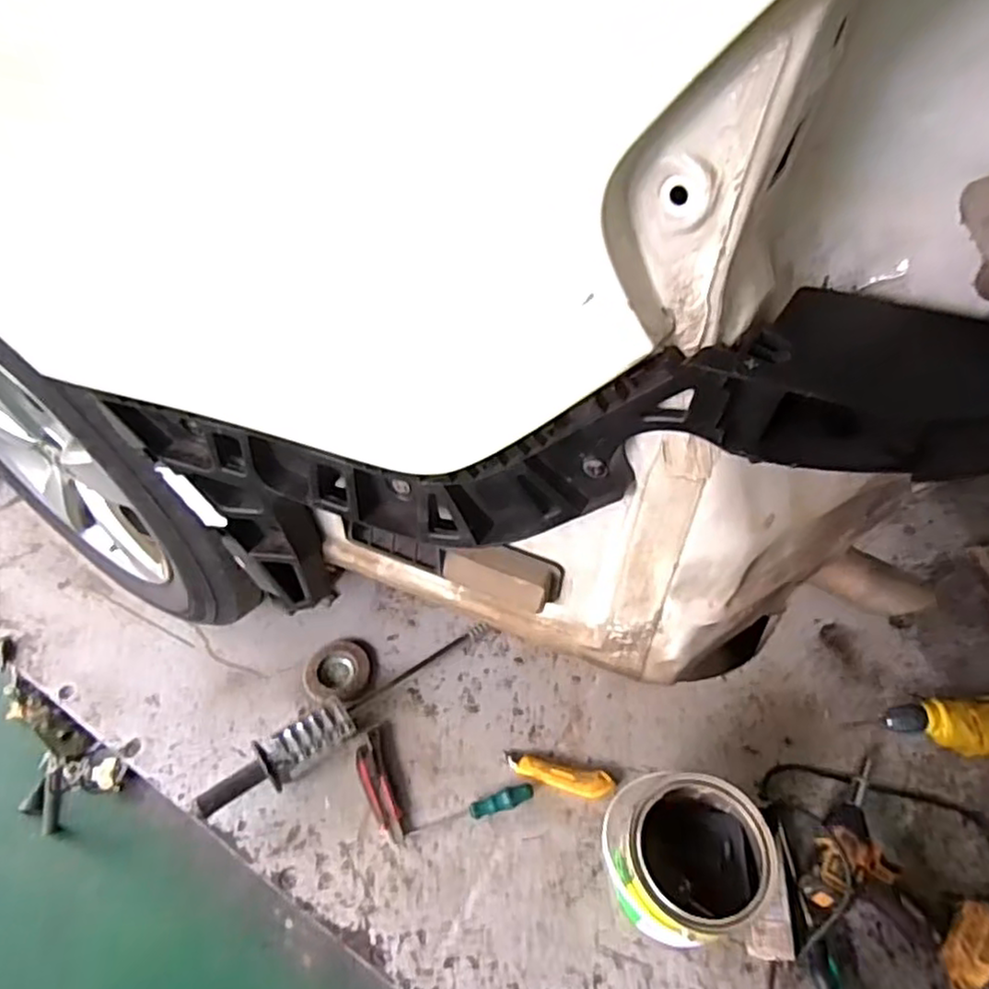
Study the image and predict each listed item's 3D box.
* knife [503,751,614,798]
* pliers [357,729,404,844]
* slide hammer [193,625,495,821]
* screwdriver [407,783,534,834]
[{"bbox_3d":[0.089,0.383,0.938,0.148,0.020,0.038,12,52,7],"label":"knife"},{"bbox_3d":[-0.156,0.394,0.927,0.037,0.008,0.145,-18,54,-15],"label":"pliers"},{"bbox_3d":[-0.194,0.300,0.968,0.455,0.063,0.066,-27,59,-32],"label":"slide hammer"},{"bbox_3d":[-0.030,0.415,0.905,0.168,0.021,0.024,-12,53,-11],"label":"screwdriver"}]

